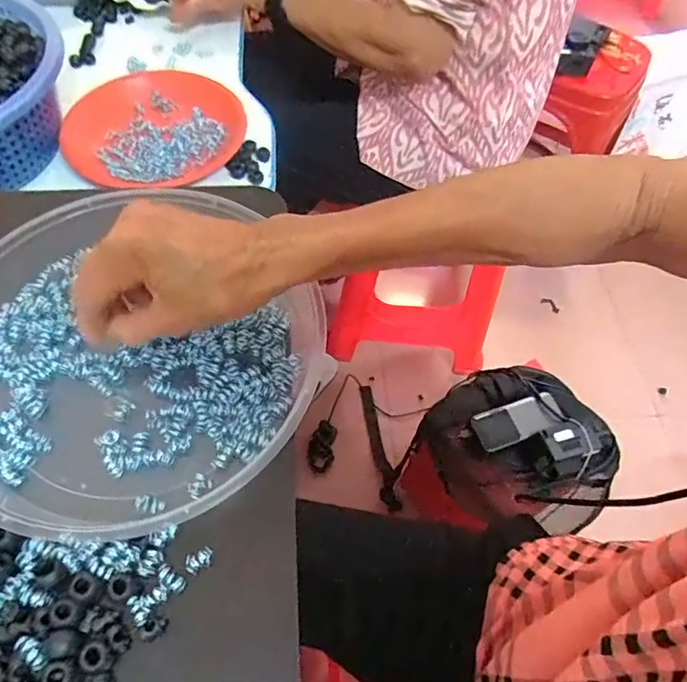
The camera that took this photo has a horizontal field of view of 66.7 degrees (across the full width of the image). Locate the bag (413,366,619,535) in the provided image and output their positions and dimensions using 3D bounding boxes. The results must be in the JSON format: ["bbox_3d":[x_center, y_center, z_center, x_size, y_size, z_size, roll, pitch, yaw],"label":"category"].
[{"bbox_3d":[0.242,0.146,0.744,0.236,0.110,0.226,42,67,18],"label":"bag"}]

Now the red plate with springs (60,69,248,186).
[{"bbox_3d":[-0.212,-0.238,0.588,0.159,0.033,0.184,37,65,16],"label":"red plate with springs"}]

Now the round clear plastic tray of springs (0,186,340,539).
[{"bbox_3d":[-0.133,0.005,0.326,0.225,0.045,0.221,1,61,-2],"label":"round clear plastic tray of springs"}]

